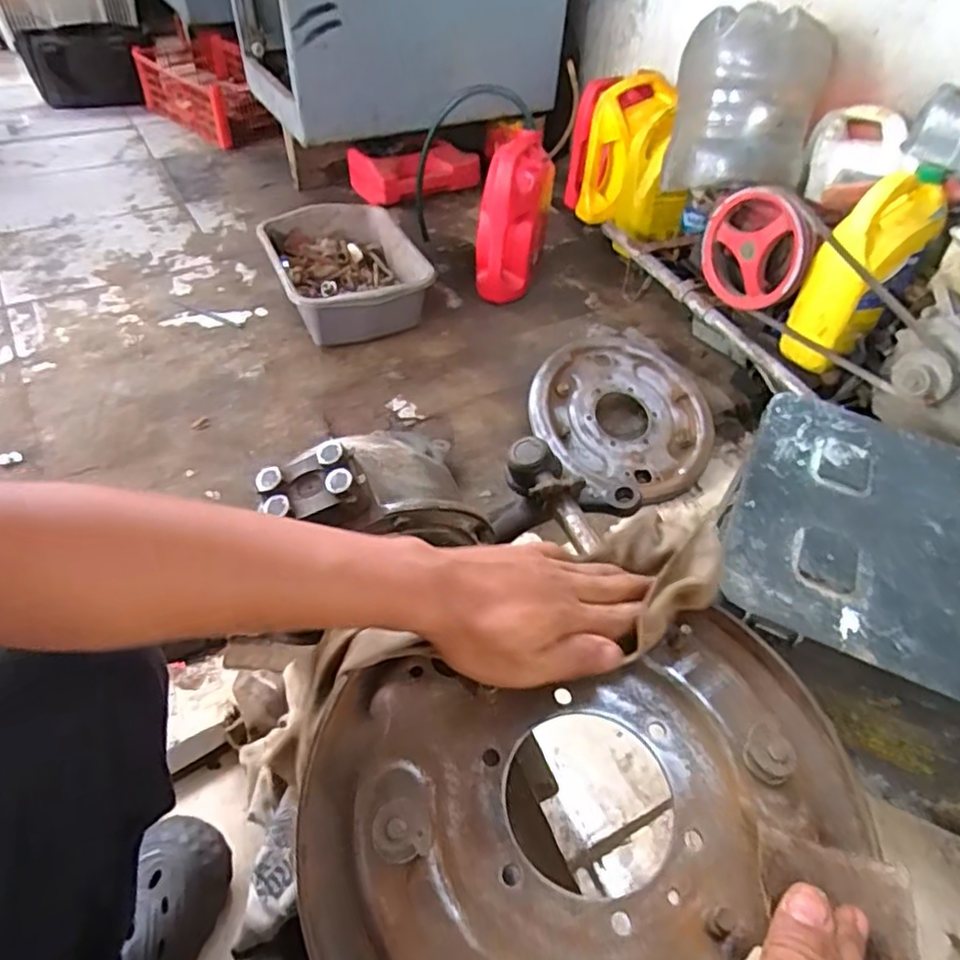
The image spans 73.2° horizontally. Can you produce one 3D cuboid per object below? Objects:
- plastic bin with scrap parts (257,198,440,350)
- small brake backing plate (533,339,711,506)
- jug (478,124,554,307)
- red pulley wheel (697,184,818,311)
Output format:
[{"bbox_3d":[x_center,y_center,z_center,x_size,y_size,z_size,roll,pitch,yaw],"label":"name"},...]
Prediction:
[{"bbox_3d":[-0.261,-0.400,1.251,0.272,0.120,0.308,-14,50,-17],"label":"plastic bin with scrap parts"},{"bbox_3d":[0.223,-0.100,1.029,0.279,0.035,0.288,2,69,-6],"label":"small brake backing plate"},{"bbox_3d":[0.065,-0.515,1.268,0.119,0.288,0.172,16,48,10],"label":"jug"},{"bbox_3d":[0.441,-0.364,1.057,0.038,0.202,0.177,-21,52,-23],"label":"red pulley wheel"}]

